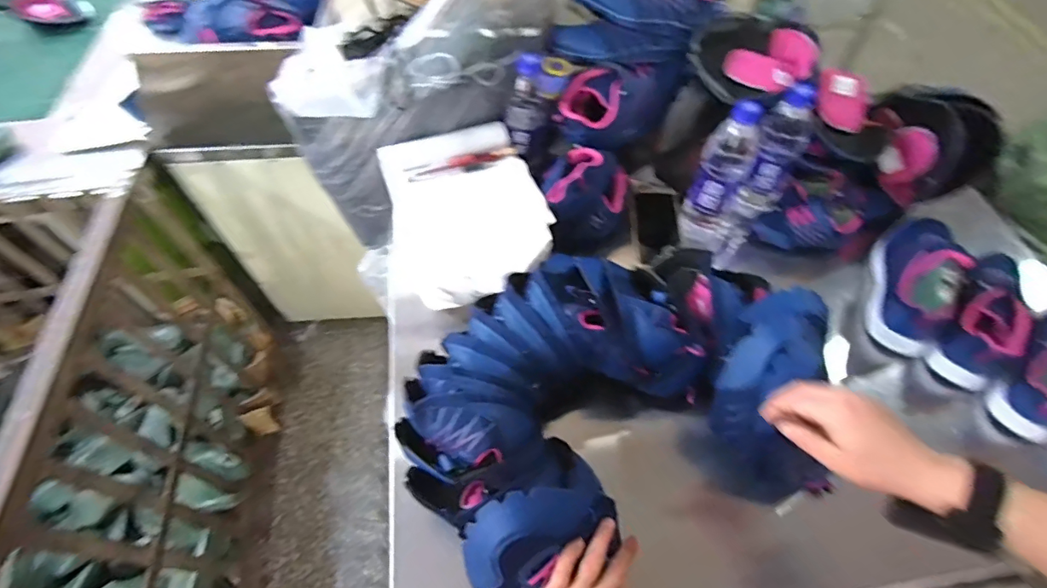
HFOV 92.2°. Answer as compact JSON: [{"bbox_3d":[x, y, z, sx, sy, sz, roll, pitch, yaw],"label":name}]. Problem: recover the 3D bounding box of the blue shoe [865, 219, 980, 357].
[{"bbox_3d":[0.555,-0.027,0.695,0.091,0.104,0.221,23,59,15],"label":"blue shoe"}]

